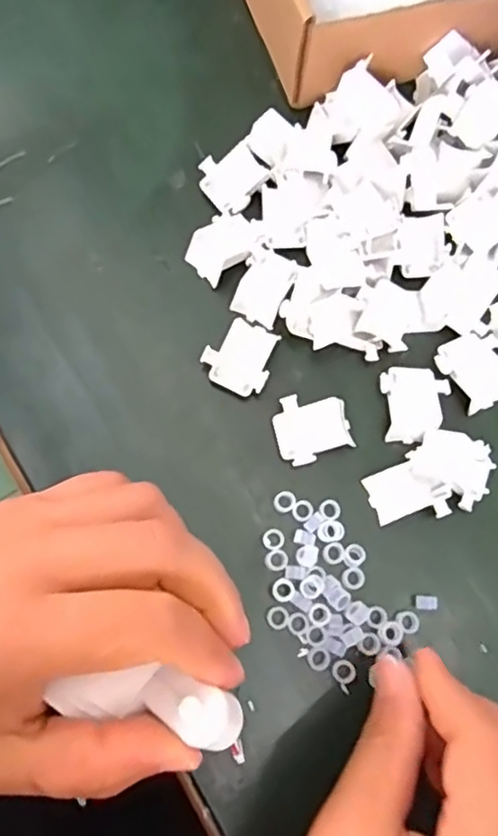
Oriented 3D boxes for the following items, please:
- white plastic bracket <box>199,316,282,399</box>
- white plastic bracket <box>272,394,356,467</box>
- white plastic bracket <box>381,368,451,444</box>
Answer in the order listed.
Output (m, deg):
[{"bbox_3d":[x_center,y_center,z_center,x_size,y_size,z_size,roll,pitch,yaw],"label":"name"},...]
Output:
[{"bbox_3d":[-0.004,-0.027,0.280,0.029,0.009,0.030,25,79,6],"label":"white plastic bracket"},{"bbox_3d":[0.027,0.004,0.273,0.031,0.011,0.029,-16,78,-3],"label":"white plastic bracket"},{"bbox_3d":[0.074,-0.006,0.279,0.029,0.006,0.033,-7,78,-1],"label":"white plastic bracket"}]

